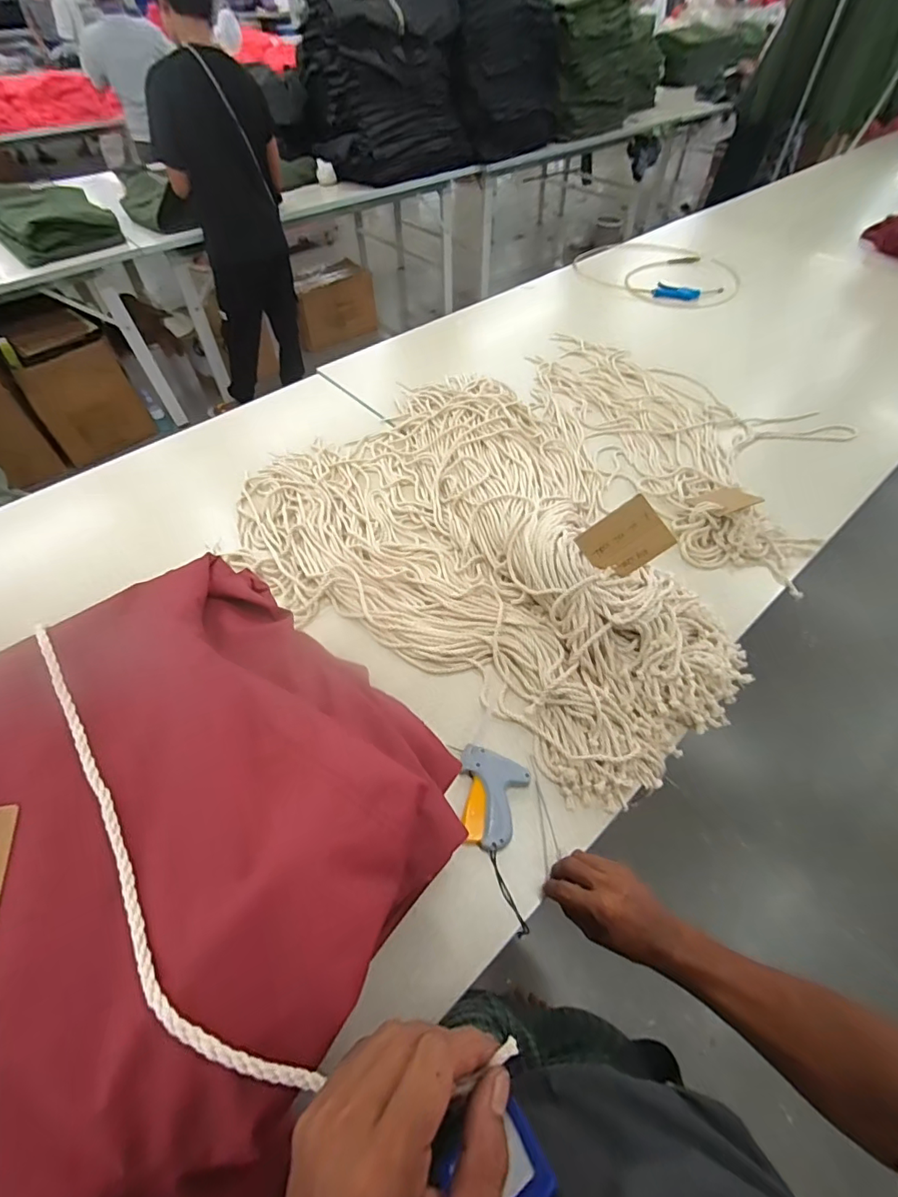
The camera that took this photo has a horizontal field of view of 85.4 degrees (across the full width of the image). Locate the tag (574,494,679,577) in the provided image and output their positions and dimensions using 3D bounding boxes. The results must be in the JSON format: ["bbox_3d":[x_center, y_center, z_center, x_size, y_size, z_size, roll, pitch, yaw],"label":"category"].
[{"bbox_3d":[0.257,-0.084,0.709,0.092,0.110,0.008,51,22,-7],"label":"tag"}]

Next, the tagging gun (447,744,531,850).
[{"bbox_3d":[0.046,0.256,0.640,0.096,0.020,0.117,19,56,14],"label":"tagging gun"}]

